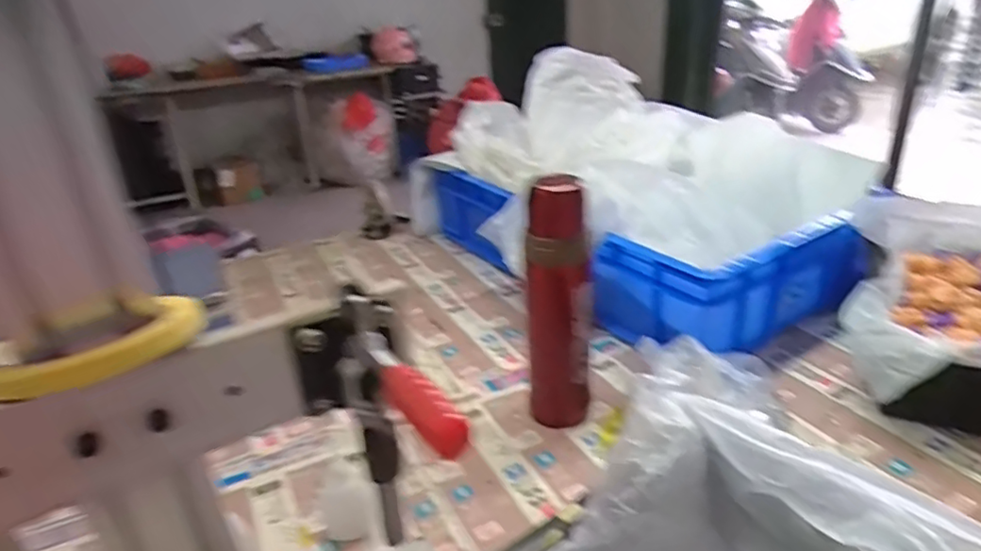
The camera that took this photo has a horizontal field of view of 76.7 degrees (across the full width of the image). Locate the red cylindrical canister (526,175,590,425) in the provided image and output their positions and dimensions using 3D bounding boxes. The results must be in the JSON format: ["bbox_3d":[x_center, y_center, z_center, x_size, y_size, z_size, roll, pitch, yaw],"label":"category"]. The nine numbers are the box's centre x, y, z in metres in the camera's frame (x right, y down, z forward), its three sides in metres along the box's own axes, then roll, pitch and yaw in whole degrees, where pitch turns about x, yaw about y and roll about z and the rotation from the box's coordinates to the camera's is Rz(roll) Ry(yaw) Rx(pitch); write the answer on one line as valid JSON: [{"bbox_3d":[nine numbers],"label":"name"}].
[{"bbox_3d":[0.072,0.039,0.656,0.072,0.276,0.053,-2,28,-2],"label":"red cylindrical canister"}]

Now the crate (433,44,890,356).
[{"bbox_3d":[0.208,-0.148,0.988,0.367,0.307,0.641,-19,33,-31],"label":"crate"}]

